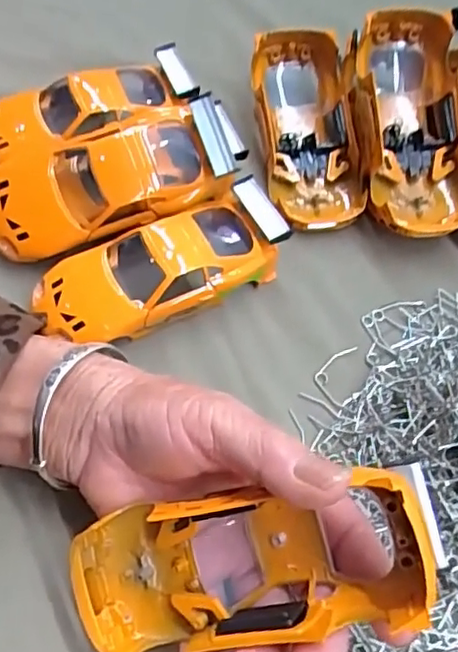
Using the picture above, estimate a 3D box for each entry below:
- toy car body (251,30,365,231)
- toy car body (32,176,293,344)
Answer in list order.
[{"bbox_3d":[0.046,-0.119,0.377,0.055,0.043,0.126,-5,61,-7],"label":"toy car body"},{"bbox_3d":[-0.033,-0.029,0.325,0.129,0.032,0.051,-23,65,-16],"label":"toy car body"}]

